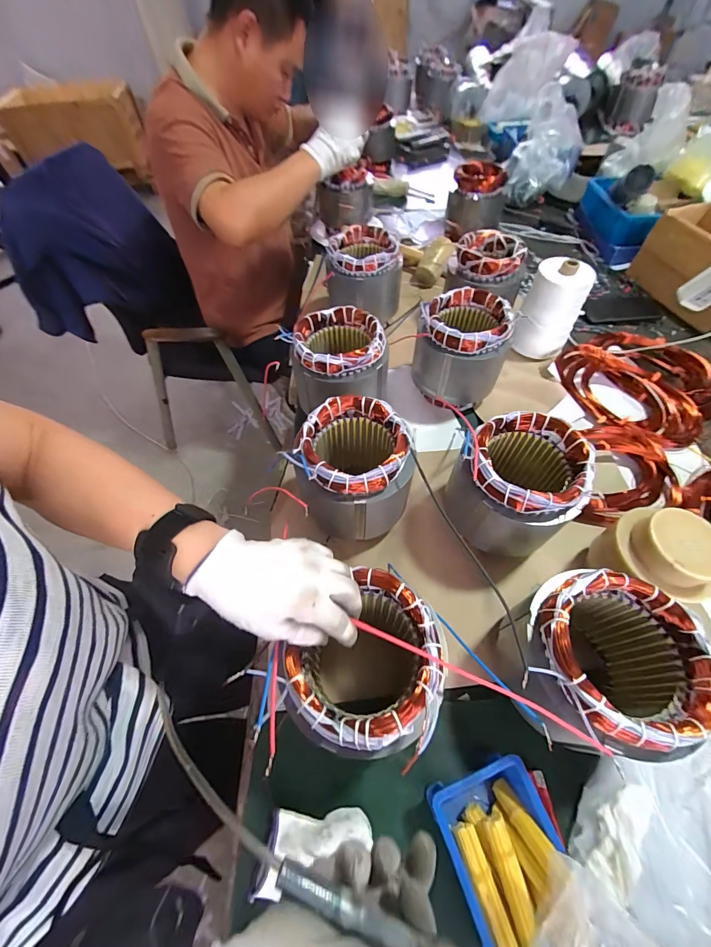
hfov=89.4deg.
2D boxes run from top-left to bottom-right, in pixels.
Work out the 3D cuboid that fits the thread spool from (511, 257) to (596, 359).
[{"bbox_3d":[0.379,-0.310,0.706,0.099,0.172,0.098,-1,57,1],"label":"thread spool"}]

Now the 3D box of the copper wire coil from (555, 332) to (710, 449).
[{"bbox_3d":[0.537,-0.181,0.688,0.266,0.042,0.260,-1,57,1],"label":"copper wire coil"}]

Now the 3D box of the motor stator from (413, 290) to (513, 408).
[{"bbox_3d":[0.182,-0.220,0.633,0.154,0.142,0.145,22,60,15],"label":"motor stator"}]

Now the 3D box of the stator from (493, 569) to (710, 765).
[{"bbox_3d":[0.232,0.199,0.364,0.143,0.162,0.157,32,63,20],"label":"stator"}]

